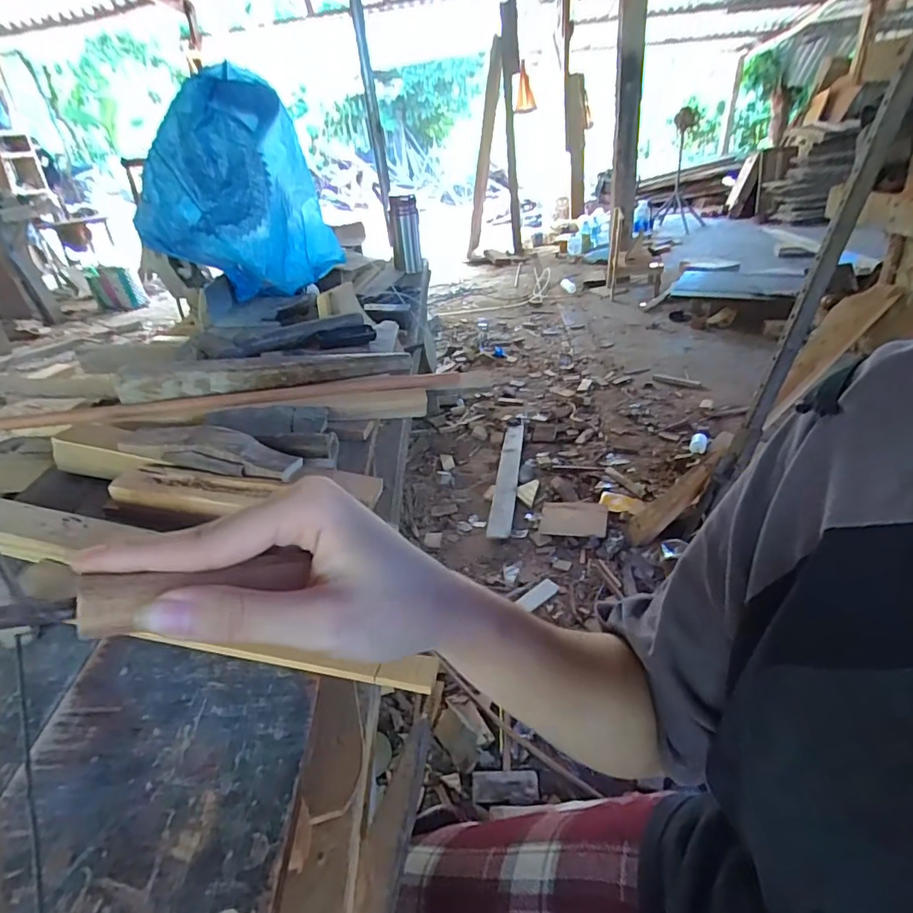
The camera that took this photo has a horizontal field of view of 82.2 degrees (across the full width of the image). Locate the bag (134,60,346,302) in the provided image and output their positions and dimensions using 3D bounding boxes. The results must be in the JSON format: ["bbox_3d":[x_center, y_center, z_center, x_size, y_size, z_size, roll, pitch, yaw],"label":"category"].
[{"bbox_3d":[-0.525,-0.614,1.233,0.359,0.405,0.269,1,31,14],"label":"bag"}]

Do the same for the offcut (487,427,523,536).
[{"bbox_3d":[0.180,0.056,1.834,0.073,0.018,0.689,0,31,11],"label":"offcut"}]

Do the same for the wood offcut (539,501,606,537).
[{"bbox_3d":[0.351,0.187,1.574,0.190,0.017,0.147,3,32,16],"label":"wood offcut"}]

